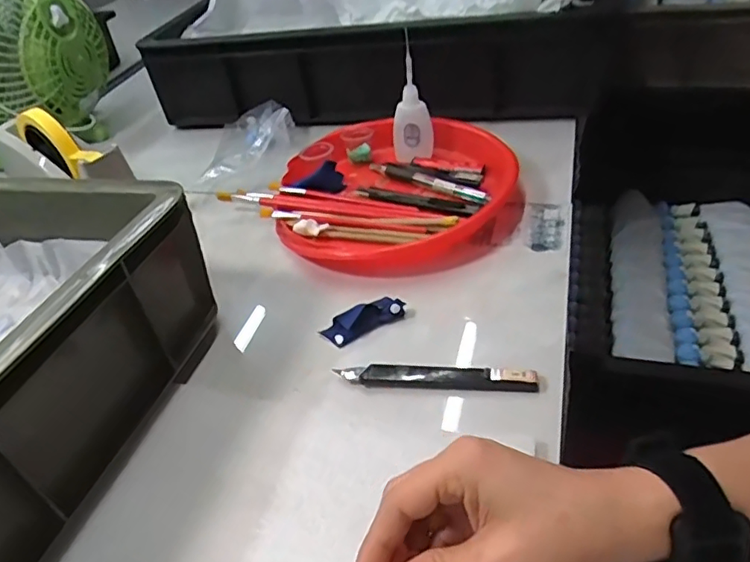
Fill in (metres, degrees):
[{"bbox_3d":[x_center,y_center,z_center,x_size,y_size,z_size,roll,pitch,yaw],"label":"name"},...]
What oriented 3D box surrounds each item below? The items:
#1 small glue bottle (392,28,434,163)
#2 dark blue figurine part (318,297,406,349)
[{"bbox_3d":[0.038,-0.192,0.613,0.044,0.116,0.028,-5,39,6],"label":"small glue bottle"},{"bbox_3d":[-0.008,0.029,0.455,0.065,0.013,0.027,-27,42,-20],"label":"dark blue figurine part"}]

